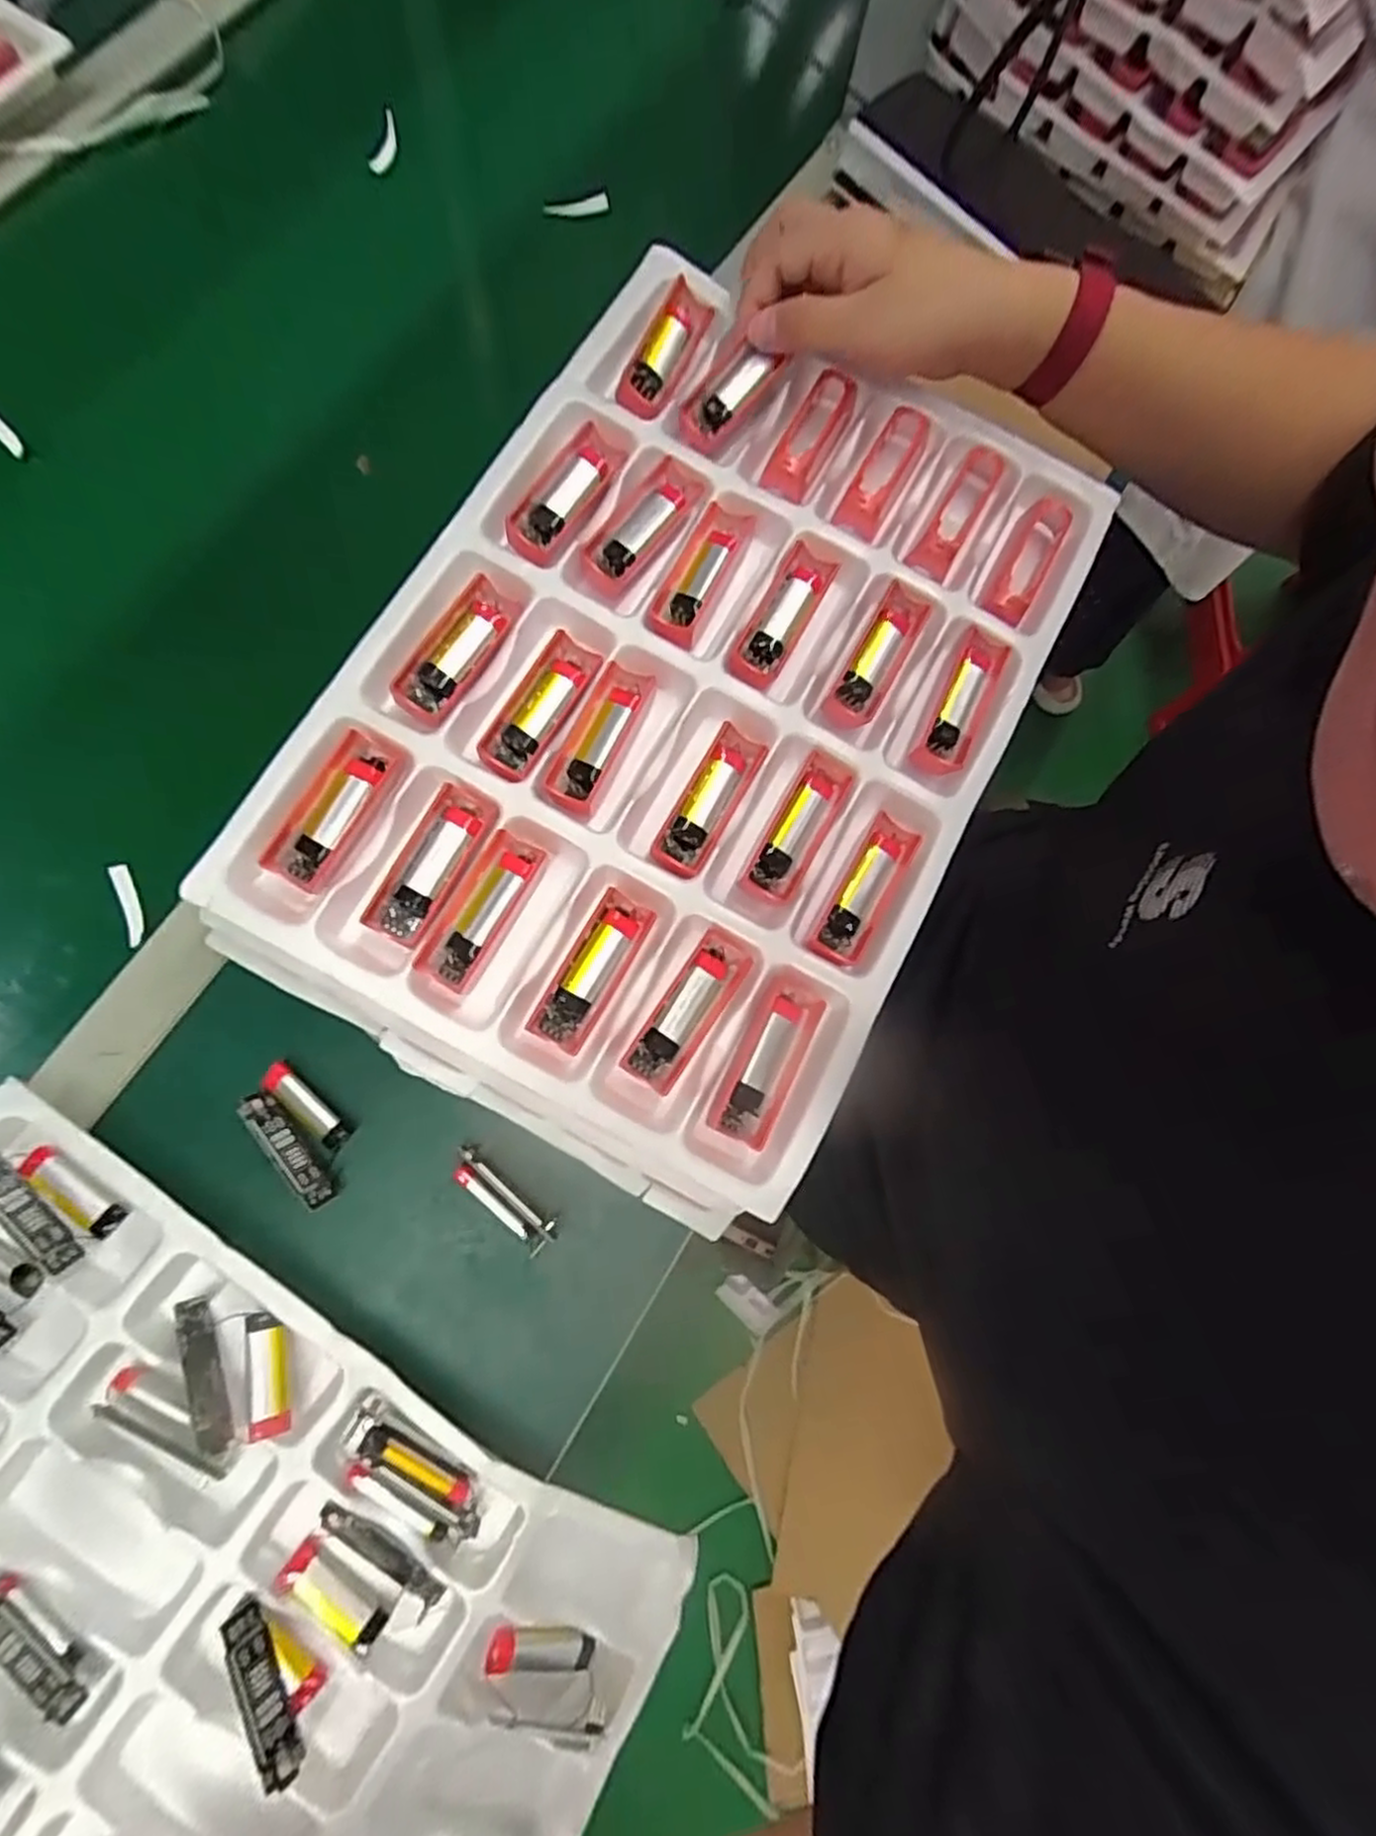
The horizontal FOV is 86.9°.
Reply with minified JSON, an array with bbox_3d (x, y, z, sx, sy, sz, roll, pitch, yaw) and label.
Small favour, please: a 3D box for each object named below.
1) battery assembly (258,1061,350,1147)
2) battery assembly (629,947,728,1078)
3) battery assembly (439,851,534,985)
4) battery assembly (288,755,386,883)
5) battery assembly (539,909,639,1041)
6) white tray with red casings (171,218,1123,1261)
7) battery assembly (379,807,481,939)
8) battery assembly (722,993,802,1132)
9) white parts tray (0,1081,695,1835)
[{"bbox_3d":[-0.203,0.099,0.385,0.052,0.014,0.017,45,78,4],"label":"battery assembly"},{"bbox_3d":[-0.003,0.045,0.354,0.018,0.010,0.069,34,78,2],"label":"battery assembly"},{"bbox_3d":[-0.100,0.000,0.357,0.018,0.015,0.069,32,78,1],"label":"battery assembly"},{"bbox_3d":[-0.173,-0.050,0.354,0.017,0.010,0.069,28,78,0],"label":"battery assembly"},{"bbox_3d":[-0.049,0.027,0.355,0.018,0.012,0.069,32,78,1],"label":"battery assembly"},{"bbox_3d":[-0.001,-0.119,0.389,0.307,0.046,0.461,29,78,0],"label":"white tray with red casings"},{"bbox_3d":[-0.127,-0.022,0.357,0.019,0.013,0.068,30,78,1],"label":"battery assembly"},{"bbox_3d":[0.036,0.070,0.351,0.014,0.006,0.068,27,78,0],"label":"battery assembly"},{"bbox_3d":[-0.250,0.340,0.327,0.453,0.044,0.325,36,77,-1],"label":"white parts tray"}]

